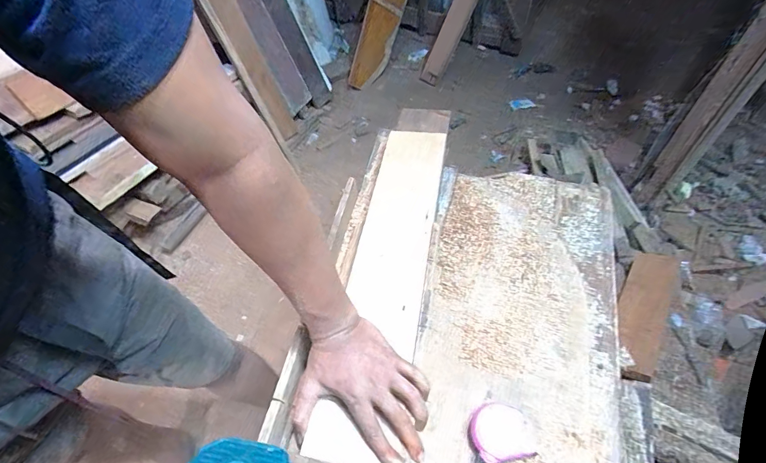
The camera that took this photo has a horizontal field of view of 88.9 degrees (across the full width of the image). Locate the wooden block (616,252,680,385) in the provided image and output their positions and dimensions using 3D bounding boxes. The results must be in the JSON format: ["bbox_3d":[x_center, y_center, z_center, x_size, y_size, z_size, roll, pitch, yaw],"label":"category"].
[{"bbox_3d":[0.698,0.200,1.047,0.113,0.024,0.469,16,44,36],"label":"wooden block"}]

